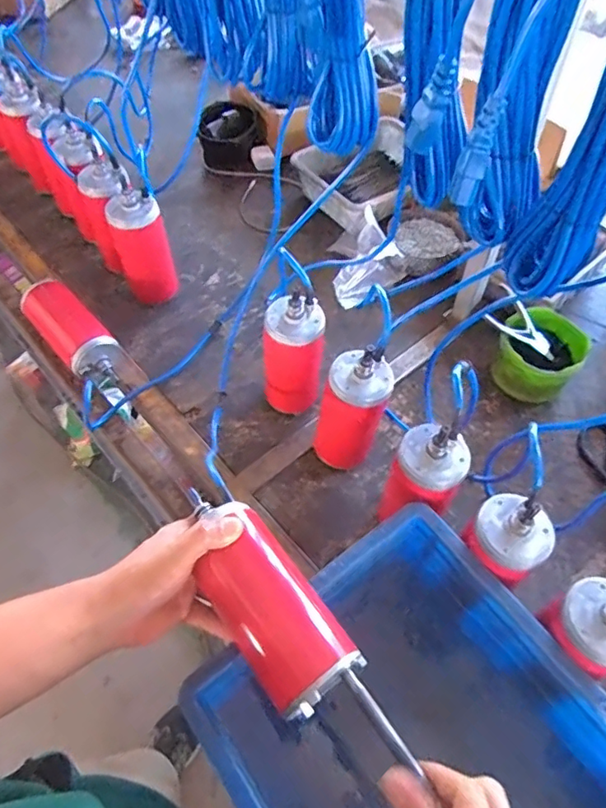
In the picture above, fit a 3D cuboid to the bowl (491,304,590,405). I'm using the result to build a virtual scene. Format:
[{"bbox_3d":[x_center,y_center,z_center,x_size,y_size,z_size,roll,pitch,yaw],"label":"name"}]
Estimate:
[{"bbox_3d":[0.344,-0.067,0.806,0.114,0.082,0.124,1,56,-1],"label":"bowl"}]

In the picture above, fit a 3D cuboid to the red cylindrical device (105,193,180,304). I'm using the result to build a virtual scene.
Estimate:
[{"bbox_3d":[-0.242,-0.227,0.840,0.079,0.184,0.068,-14,57,-10],"label":"red cylindrical device"}]

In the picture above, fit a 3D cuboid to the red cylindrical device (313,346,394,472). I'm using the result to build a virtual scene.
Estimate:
[{"bbox_3d":[0.062,0.008,0.684,0.081,0.193,0.094,17,57,10],"label":"red cylindrical device"}]

